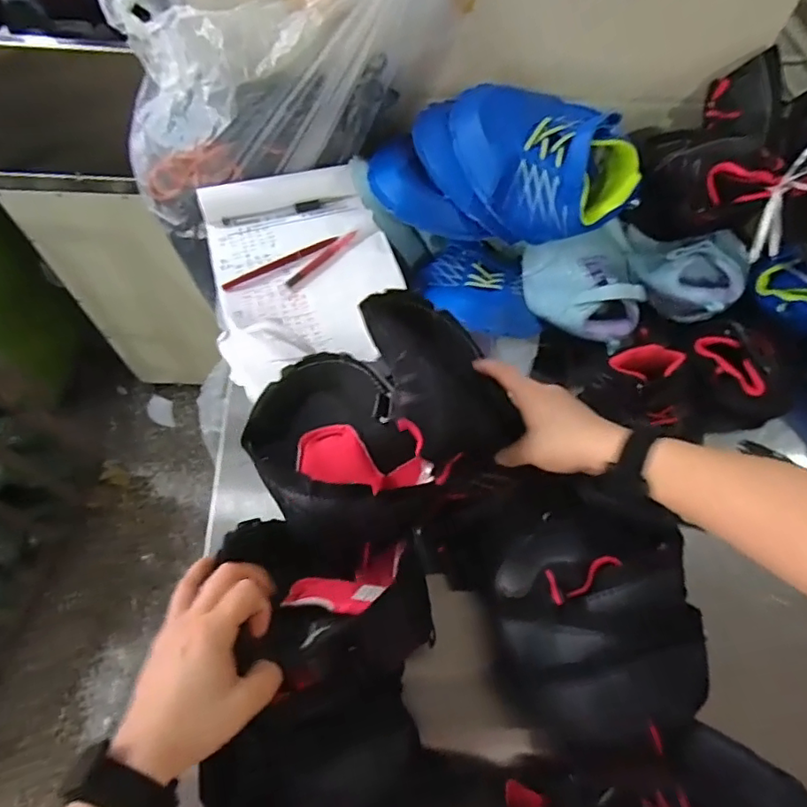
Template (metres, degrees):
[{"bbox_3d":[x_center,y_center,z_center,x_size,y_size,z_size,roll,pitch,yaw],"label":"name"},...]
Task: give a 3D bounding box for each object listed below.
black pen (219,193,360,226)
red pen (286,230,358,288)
[{"bbox_3d":[-0.134,-0.228,0.663,0.152,0.008,0.013,-15,64,-9],"label":"black pen"},{"bbox_3d":[-0.089,-0.161,0.628,0.012,0.009,0.103,40,68,17],"label":"red pen"}]

